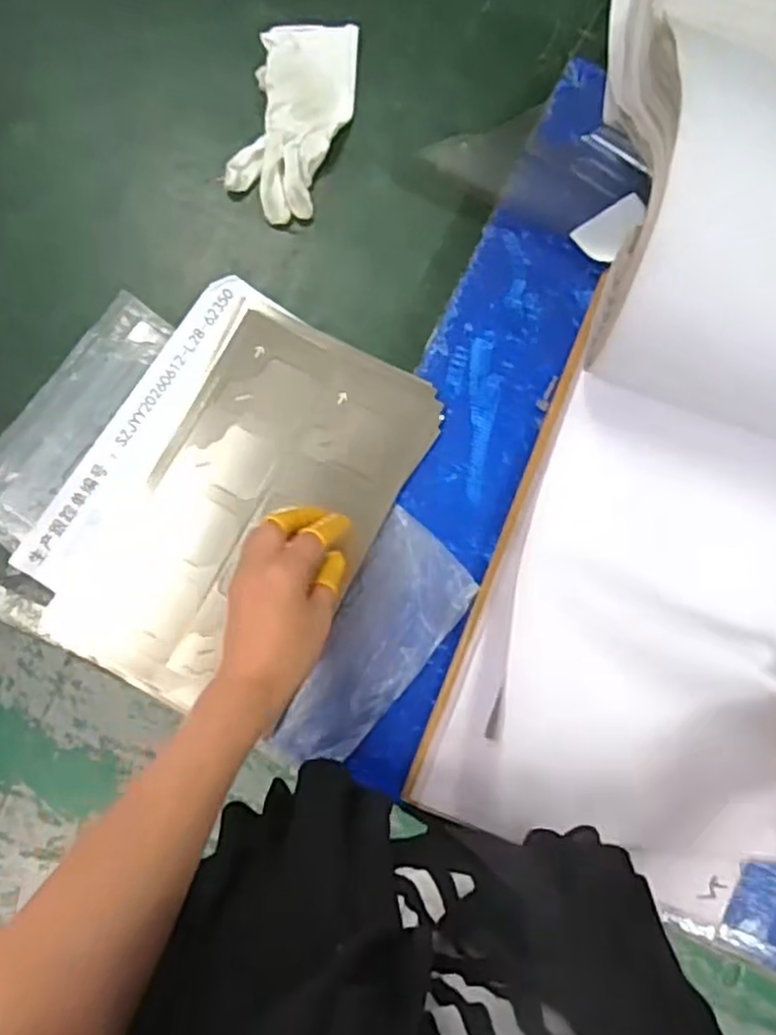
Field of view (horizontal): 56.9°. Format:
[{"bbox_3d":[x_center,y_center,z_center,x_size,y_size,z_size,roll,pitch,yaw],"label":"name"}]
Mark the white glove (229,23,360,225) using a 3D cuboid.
[{"bbox_3d":[-0.078,-0.339,0.604,0.083,0.019,0.178,12,85,0],"label":"white glove"}]

